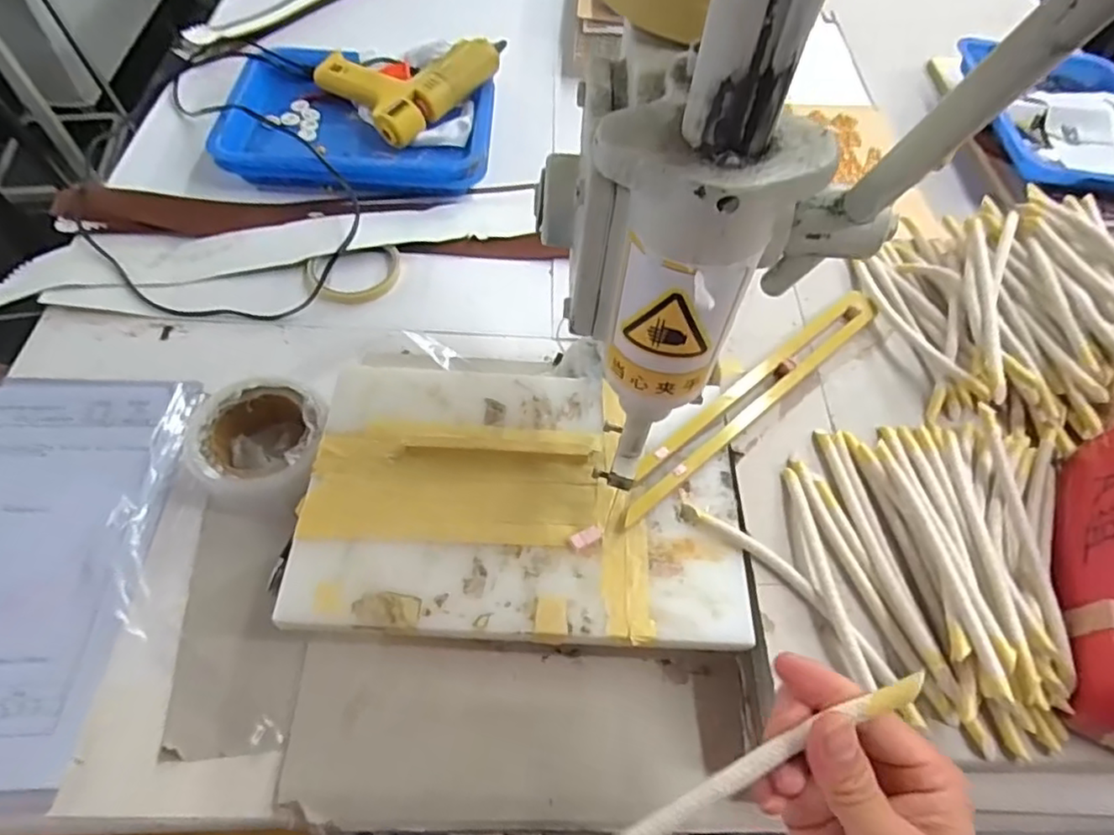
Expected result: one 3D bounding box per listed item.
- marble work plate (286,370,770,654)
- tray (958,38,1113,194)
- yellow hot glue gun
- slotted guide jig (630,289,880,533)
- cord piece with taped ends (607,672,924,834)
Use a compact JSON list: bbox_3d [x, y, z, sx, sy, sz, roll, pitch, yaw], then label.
[{"bbox_3d":[-0.021,0.053,0.453,0.297,0.010,0.198,4,58,-2],"label":"marble work plate"},{"bbox_3d":[0.614,-0.359,0.769,0.219,0.033,0.244,3,58,-2],"label":"tray"},{"bbox_3d":[-0.166,-0.405,0.745,0.153,0.049,0.177,41,64,20],"label":"yellow hot glue gun"},{"bbox_3d":[0.156,-0.019,0.505,0.301,0.011,0.032,-36,67,-23],"label":"slotted guide jig"},{"bbox_3d":[0.054,0.160,0.264,0.212,0.005,0.014,-29,63,-3],"label":"cord piece with taped ends"}]

